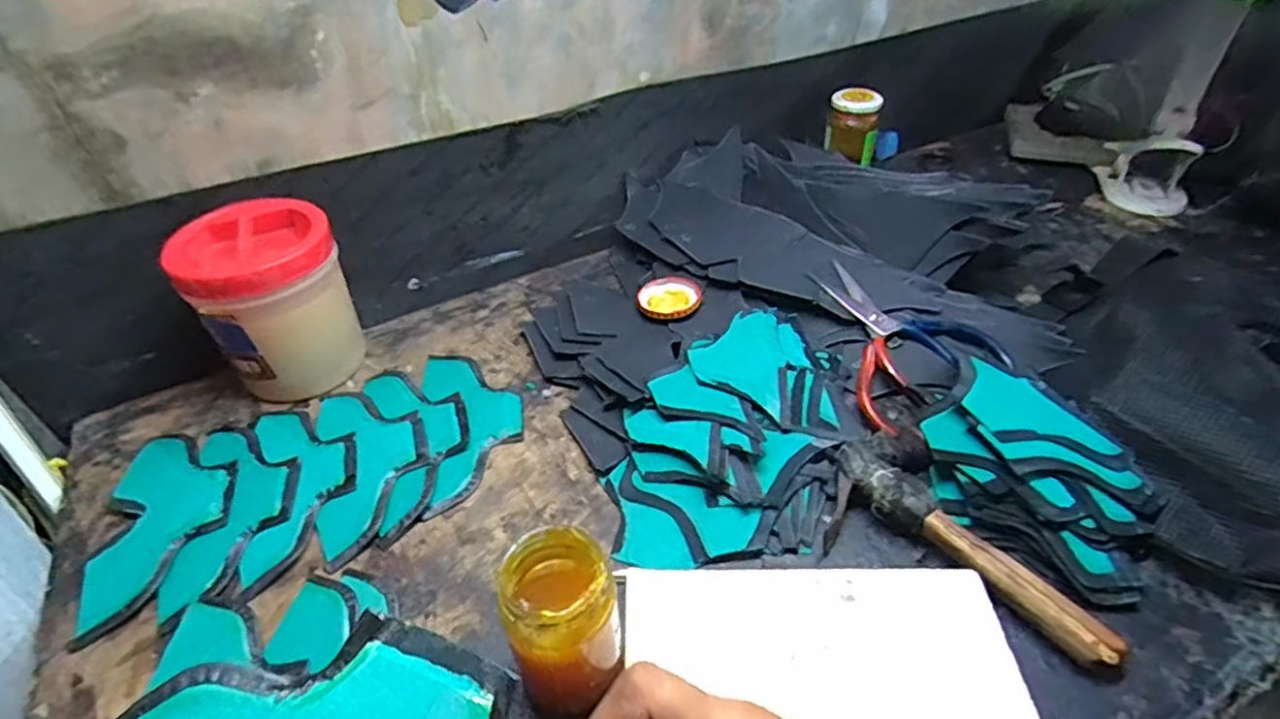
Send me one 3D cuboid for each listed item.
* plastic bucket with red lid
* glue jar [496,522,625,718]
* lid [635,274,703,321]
[{"bbox_3d":[-0.314,-0.051,0.573,0.119,0.137,0.110,-2,40,1],"label":"plastic bucket with red lid"},{"bbox_3d":[-0.040,0.147,0.359,0.056,0.115,0.063,-8,41,-5],"label":"glue jar"},{"bbox_3d":[0.028,-0.060,0.636,0.061,0.011,0.068,1,41,5],"label":"lid"}]

